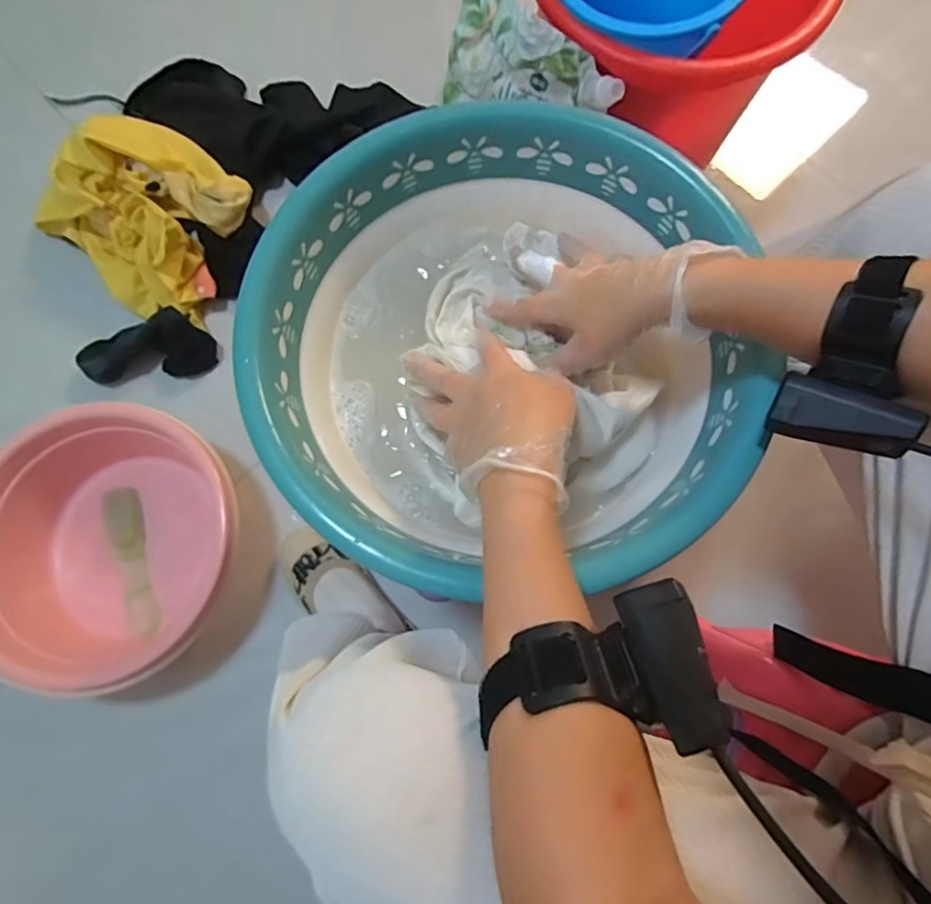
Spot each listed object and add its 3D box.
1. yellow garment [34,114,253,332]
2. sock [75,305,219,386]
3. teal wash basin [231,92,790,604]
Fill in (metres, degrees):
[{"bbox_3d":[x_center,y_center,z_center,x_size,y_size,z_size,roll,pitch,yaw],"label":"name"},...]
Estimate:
[{"bbox_3d":[-0.440,-0.337,0.757,0.278,0.107,0.225,41,81,9],"label":"yellow garment"},{"bbox_3d":[-0.440,-0.144,0.761,0.179,0.042,0.081,-7,77,-1],"label":"sock"},{"bbox_3d":[0.028,-0.081,0.426,0.331,0.103,0.353,0,77,1],"label":"teal wash basin"}]

